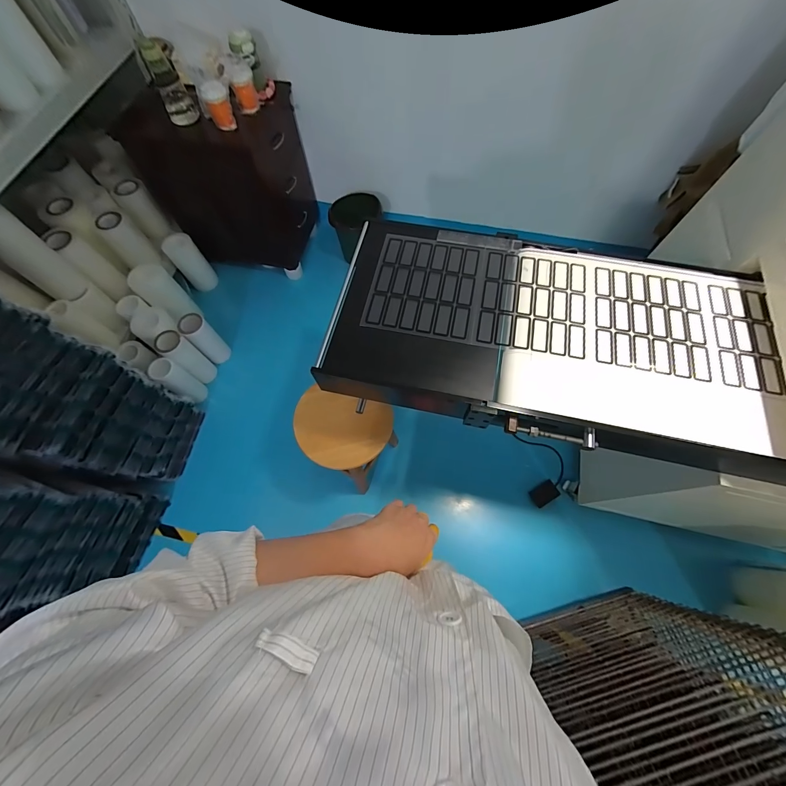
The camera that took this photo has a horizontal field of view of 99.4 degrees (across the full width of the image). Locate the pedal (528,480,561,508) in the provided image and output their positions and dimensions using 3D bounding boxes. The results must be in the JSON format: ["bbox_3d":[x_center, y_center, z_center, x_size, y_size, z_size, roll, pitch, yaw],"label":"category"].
[{"bbox_3d":[0.608,0.405,1.345,0.105,0.028,0.074,-37,82,5],"label":"pedal"}]

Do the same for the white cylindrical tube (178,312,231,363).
[{"bbox_3d":[-0.828,-0.233,1.488,0.103,0.261,0.085,-41,73,-15],"label":"white cylindrical tube"}]

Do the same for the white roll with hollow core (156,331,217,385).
[{"bbox_3d":[-0.876,-0.148,1.433,0.101,0.286,0.106,35,72,13],"label":"white roll with hollow core"}]

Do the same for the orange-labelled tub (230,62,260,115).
[{"bbox_3d":[-0.539,-1.110,1.210,0.076,0.132,0.067,-17,68,-7],"label":"orange-labelled tub"}]

